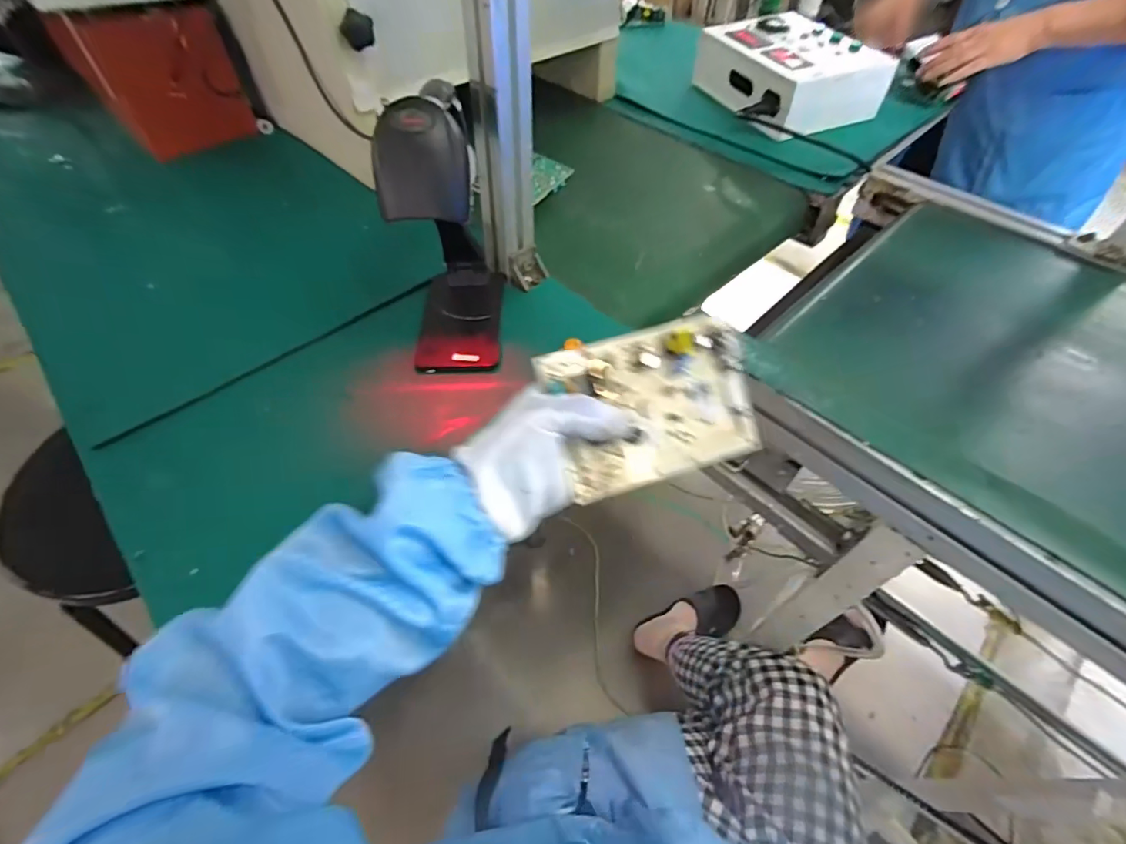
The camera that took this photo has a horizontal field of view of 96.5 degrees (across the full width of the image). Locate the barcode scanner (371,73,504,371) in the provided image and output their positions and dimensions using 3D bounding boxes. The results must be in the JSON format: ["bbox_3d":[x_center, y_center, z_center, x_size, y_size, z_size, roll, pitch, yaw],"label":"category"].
[{"bbox_3d":[-0.104,-0.168,0.445,0.079,0.207,0.148,-2,53,-2],"label":"barcode scanner"}]

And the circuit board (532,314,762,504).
[{"bbox_3d":[0.064,-0.012,0.341,0.138,0.026,0.103,-16,93,-11],"label":"circuit board"}]

